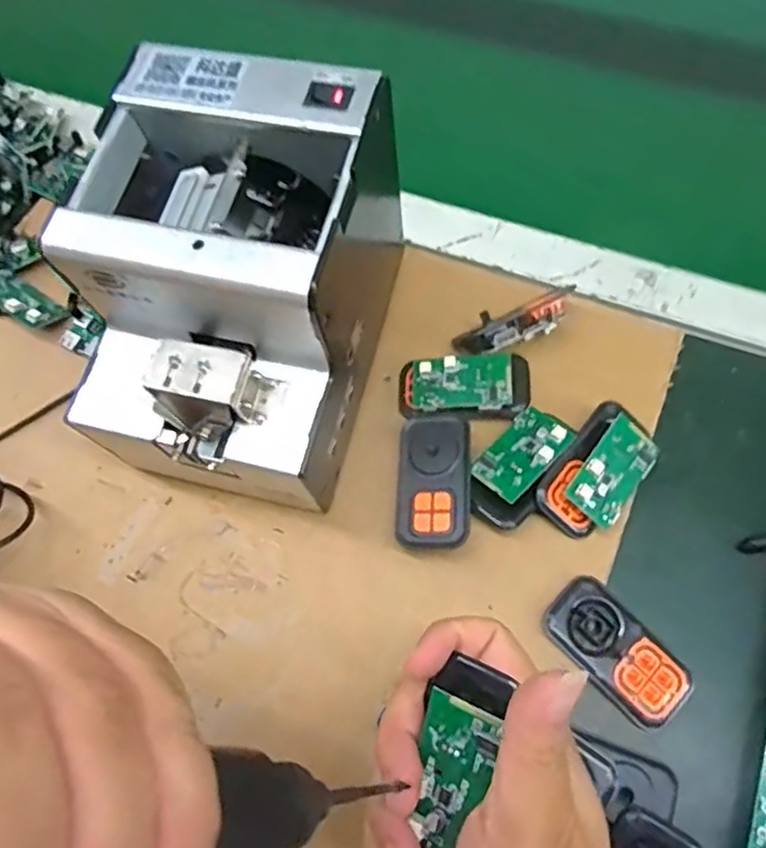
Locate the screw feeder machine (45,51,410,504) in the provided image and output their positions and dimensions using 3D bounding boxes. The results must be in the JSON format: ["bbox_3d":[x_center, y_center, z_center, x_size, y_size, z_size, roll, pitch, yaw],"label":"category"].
[{"bbox_3d":[-0.073,-0.068,0.337,0.125,0.153,0.177,12,68,9],"label":"screw feeder machine"}]

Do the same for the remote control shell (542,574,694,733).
[{"bbox_3d":[0.118,0.115,0.325,0.038,0.009,0.075,-42,71,-13],"label":"remote control shell"}]

